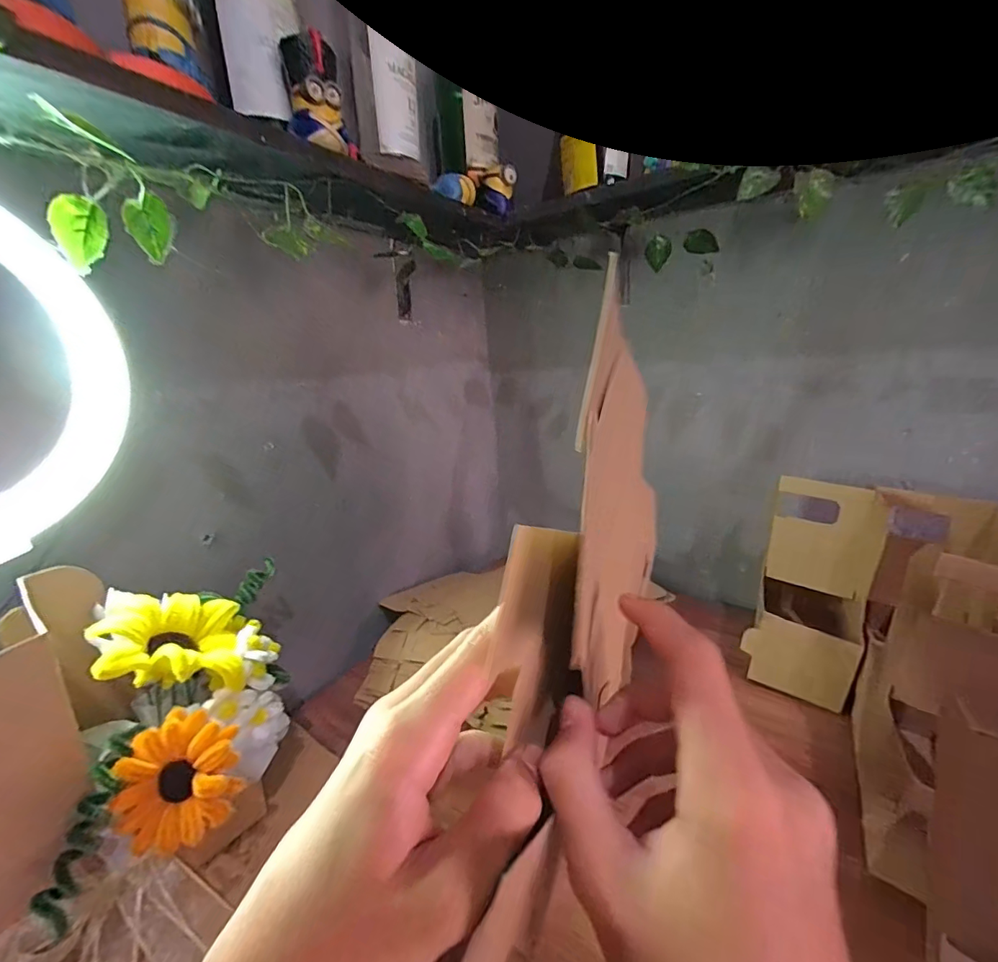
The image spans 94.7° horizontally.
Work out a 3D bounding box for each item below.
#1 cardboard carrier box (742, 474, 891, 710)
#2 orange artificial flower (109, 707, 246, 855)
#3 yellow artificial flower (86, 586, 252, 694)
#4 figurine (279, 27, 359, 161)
[{"bbox_3d":[0.381,0.113,0.557,0.110,0.222,0.198,8,20,36],"label":"cardboard carrier box"},{"bbox_3d":[-0.199,0.184,0.286,0.068,0.073,0.017,-20,-17,-7],"label":"orange artificial flower"},{"bbox_3d":[-0.234,0.115,0.332,0.086,0.057,0.104,-15,20,-35],"label":"yellow artificial flower"},{"bbox_3d":[-0.157,-0.333,0.398,0.050,0.080,0.037,-7,16,-11],"label":"figurine"}]

